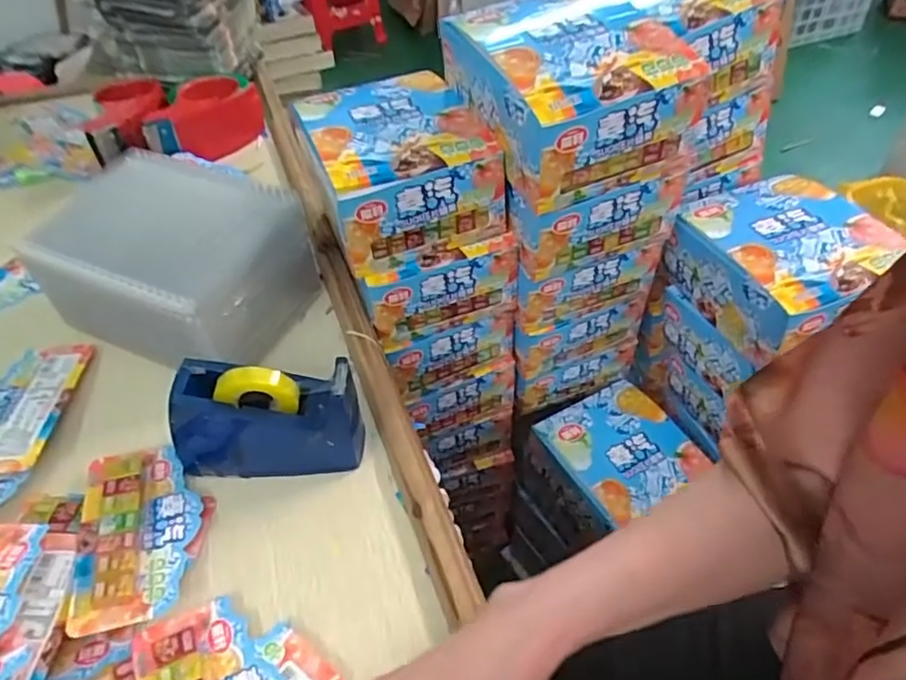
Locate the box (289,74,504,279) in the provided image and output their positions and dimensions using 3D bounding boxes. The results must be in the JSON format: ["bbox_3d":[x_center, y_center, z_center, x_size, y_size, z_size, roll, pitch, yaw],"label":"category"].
[{"bbox_3d":[-0.058,-0.173,0.585,0.152,0.089,0.183,-18,48,-16],"label":"box"}]

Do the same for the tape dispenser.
[{"bbox_3d":[-0.141,0.057,0.459,0.141,0.087,0.049,-2,46,-3],"label":"tape dispenser"}]

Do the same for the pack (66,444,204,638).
[{"bbox_3d":[-0.225,0.131,0.431,0.078,0.019,0.141,-13,48,-14],"label":"pack"}]

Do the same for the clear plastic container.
[{"bbox_3d":[-0.250,-0.068,0.551,0.202,0.112,0.152,18,48,15],"label":"clear plastic container"}]

